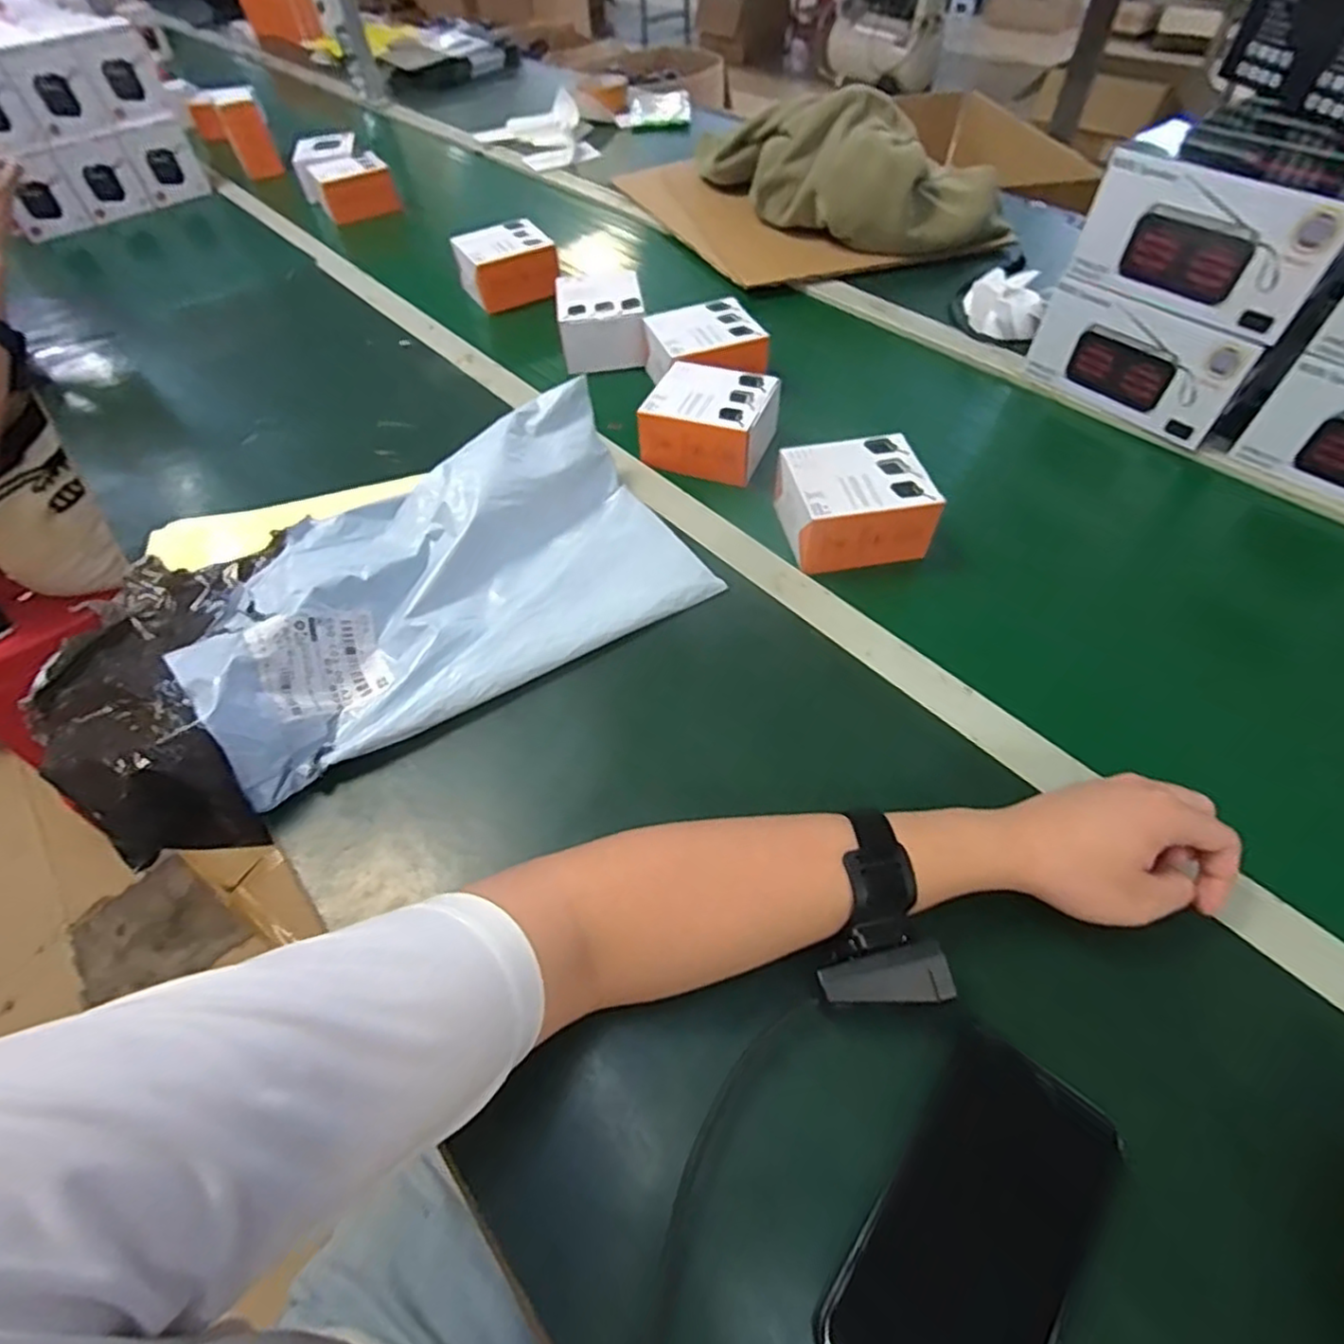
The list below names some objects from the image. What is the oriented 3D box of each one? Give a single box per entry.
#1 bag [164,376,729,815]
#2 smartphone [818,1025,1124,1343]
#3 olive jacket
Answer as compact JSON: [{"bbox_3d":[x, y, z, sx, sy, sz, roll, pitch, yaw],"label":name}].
[{"bbox_3d":[-0.180,-0.085,0.535,0.366,0.079,0.227,-28,58,-15],"label":"bag"},{"bbox_3d":[0.141,0.257,0.306,0.077,0.010,0.159,32,63,23],"label":"smartphone"},{"bbox_3d":[0.231,-0.701,0.923,0.460,0.124,0.222,15,55,13],"label":"olive jacket"}]

